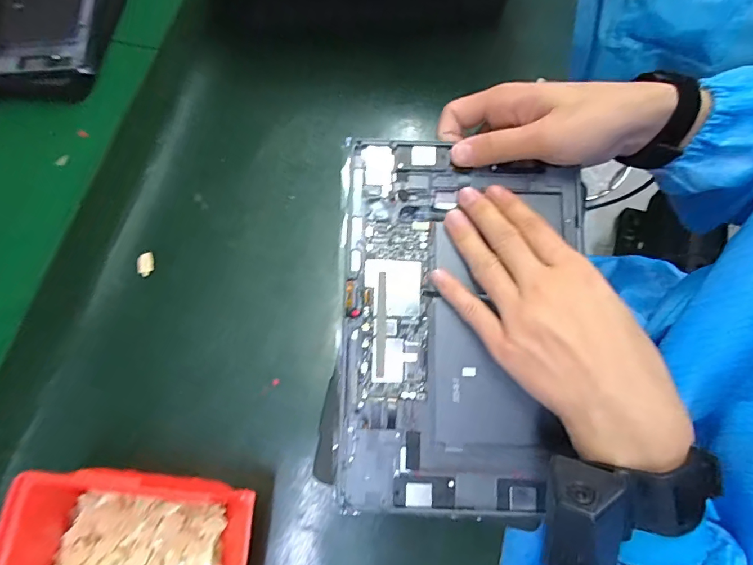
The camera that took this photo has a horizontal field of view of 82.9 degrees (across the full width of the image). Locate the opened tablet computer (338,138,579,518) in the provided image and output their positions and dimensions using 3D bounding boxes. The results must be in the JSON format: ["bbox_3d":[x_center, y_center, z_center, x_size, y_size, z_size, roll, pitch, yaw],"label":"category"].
[{"bbox_3d":[0.054,0.025,0.298,0.160,0.007,0.251,4,81,1],"label":"opened tablet computer"}]

